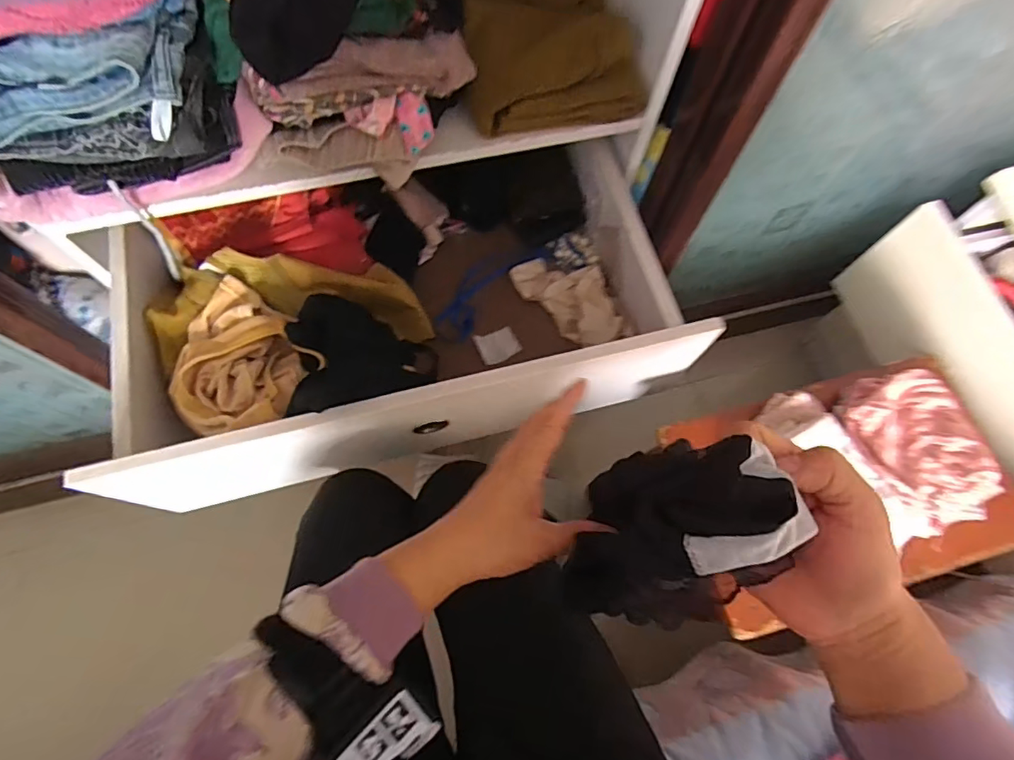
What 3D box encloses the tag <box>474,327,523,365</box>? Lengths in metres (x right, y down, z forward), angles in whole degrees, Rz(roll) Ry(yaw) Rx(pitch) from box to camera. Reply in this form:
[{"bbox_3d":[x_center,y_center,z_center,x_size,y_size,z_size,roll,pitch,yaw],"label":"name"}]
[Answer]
[{"bbox_3d":[-0.011,-0.043,0.687,0.052,0.008,0.044,-23,73,-11],"label":"tag"}]

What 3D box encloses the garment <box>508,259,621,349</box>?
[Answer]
[{"bbox_3d":[0.085,-0.115,0.705,0.164,0.032,0.095,39,72,24],"label":"garment"}]

